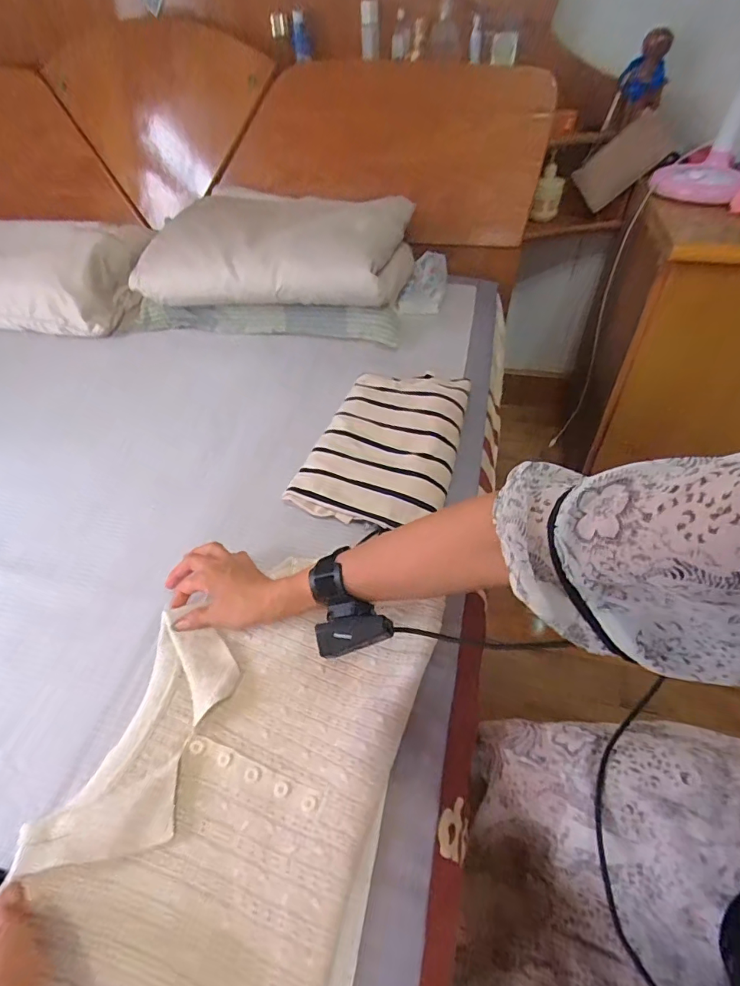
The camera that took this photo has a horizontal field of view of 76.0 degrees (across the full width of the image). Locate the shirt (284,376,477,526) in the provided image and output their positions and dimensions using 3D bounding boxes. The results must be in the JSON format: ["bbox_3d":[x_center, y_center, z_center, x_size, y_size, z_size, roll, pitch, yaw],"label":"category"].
[{"bbox_3d":[0.035,-0.086,0.723,0.207,0.042,0.332,13,52,16],"label":"shirt"}]

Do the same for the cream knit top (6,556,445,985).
[{"bbox_3d":[-0.118,0.256,0.430,0.267,0.045,0.429,12,52,16],"label":"cream knit top"}]

